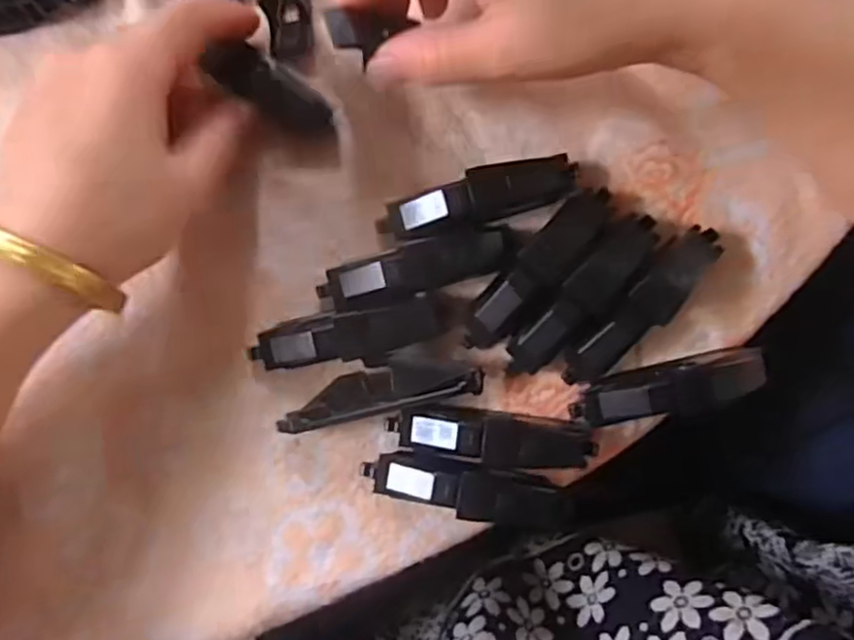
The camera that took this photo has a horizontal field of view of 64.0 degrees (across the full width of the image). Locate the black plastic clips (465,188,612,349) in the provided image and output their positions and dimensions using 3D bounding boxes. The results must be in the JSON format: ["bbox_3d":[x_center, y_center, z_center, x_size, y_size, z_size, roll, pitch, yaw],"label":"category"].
[{"bbox_3d":[0.045,-0.021,0.271,0.019,0.020,0.079,42,88,2],"label":"black plastic clips"}]

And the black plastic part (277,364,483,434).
[{"bbox_3d":[-0.018,0.028,0.273,0.079,0.016,0.017,-12,87,0],"label":"black plastic part"}]

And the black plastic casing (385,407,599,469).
[{"bbox_3d":[0.026,0.046,0.270,0.081,0.022,0.019,8,87,1],"label":"black plastic casing"}]

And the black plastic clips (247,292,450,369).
[{"bbox_3d":[-0.031,0.008,0.272,0.075,0.020,0.023,-13,87,0],"label":"black plastic clips"}]

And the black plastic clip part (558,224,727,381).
[{"bbox_3d":[0.086,-0.006,0.271,0.018,0.022,0.081,44,88,2],"label":"black plastic clip part"}]

